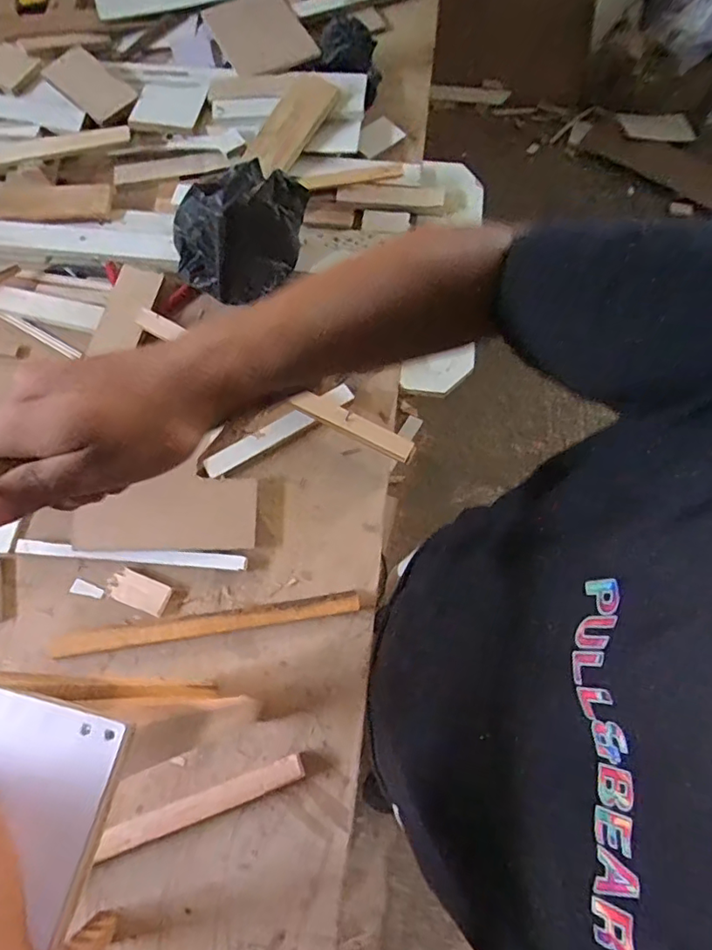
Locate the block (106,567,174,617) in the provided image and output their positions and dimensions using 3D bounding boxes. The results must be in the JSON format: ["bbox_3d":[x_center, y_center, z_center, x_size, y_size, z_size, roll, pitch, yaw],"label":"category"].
[{"bbox_3d":[-0.299,0.161,0.764,0.082,0.006,0.044,20,70,8],"label":"block"}]

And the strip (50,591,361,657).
[{"bbox_3d":[-0.204,0.203,0.752,0.418,0.018,0.029,-8,68,-3],"label":"strip"}]

